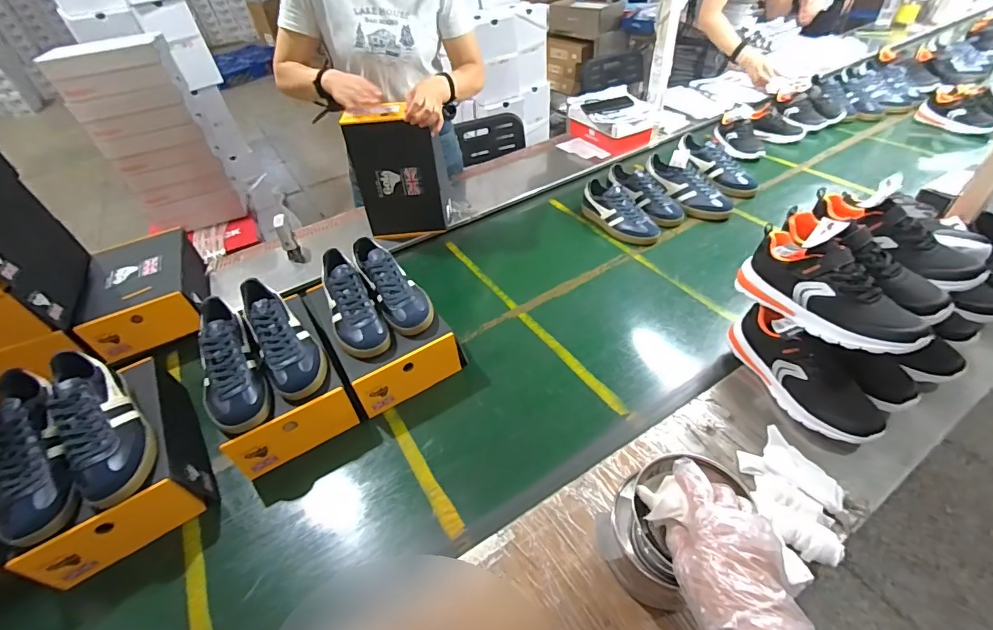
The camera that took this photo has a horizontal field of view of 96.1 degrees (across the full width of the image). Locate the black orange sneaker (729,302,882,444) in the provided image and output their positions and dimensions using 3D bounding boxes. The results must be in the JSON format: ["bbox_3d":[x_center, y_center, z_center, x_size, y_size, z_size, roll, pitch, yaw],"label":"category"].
[{"bbox_3d":[0.504,0.081,0.735,0.087,0.111,0.259,-20,41,-13],"label":"black orange sneaker"}]

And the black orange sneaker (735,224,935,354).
[{"bbox_3d":[0.514,-0.038,0.696,0.085,0.105,0.267,-21,48,-10],"label":"black orange sneaker"}]

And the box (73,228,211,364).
[{"bbox_3d":[-0.786,-0.057,1.009,0.209,0.113,0.272,-27,49,-15],"label":"box"}]

